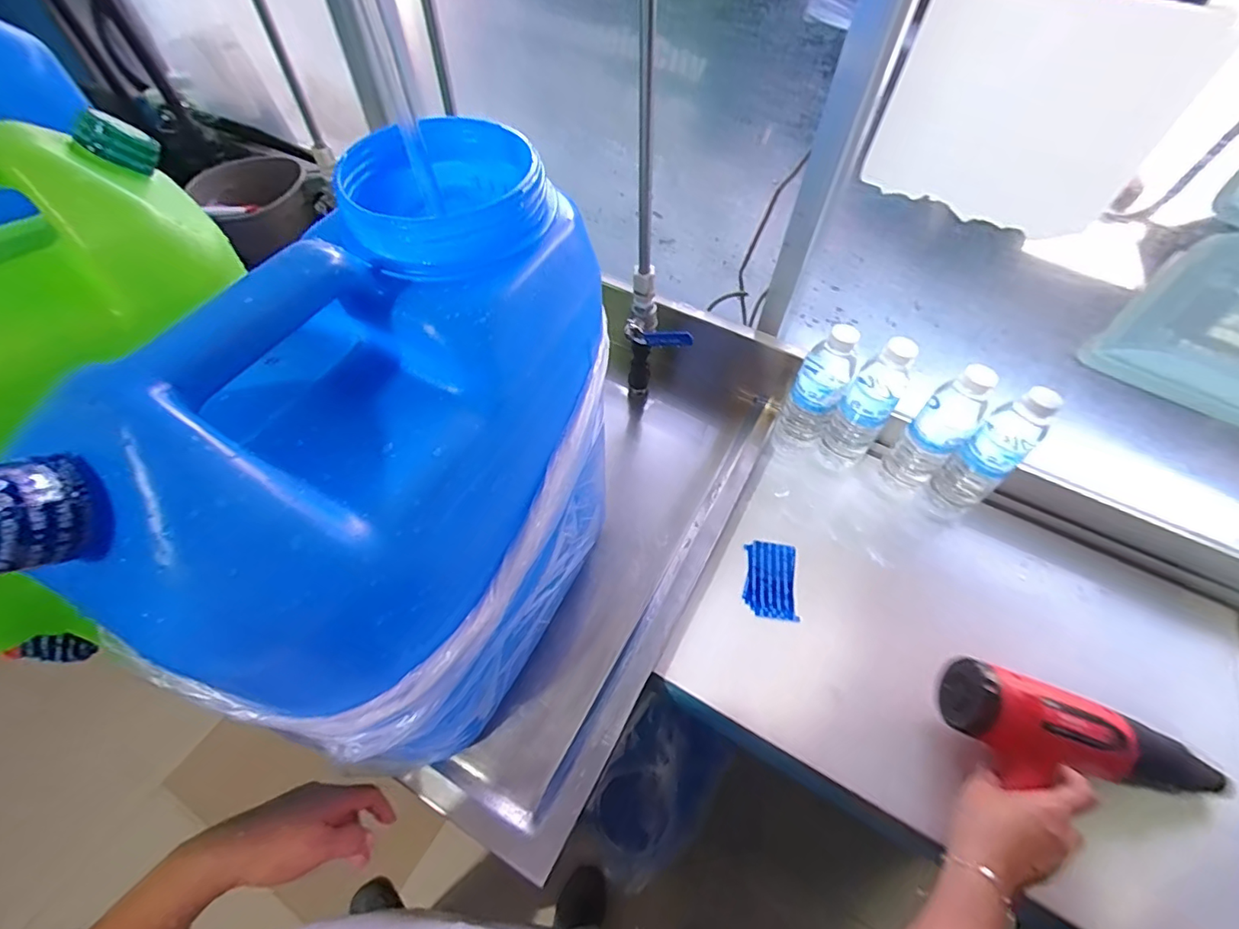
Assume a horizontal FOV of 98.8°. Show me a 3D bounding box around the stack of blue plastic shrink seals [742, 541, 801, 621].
[{"bbox_3d":[0.184,0.139,0.646,0.061,0.004,0.097,8,56,3],"label":"stack of blue plastic shrink seals"}]

